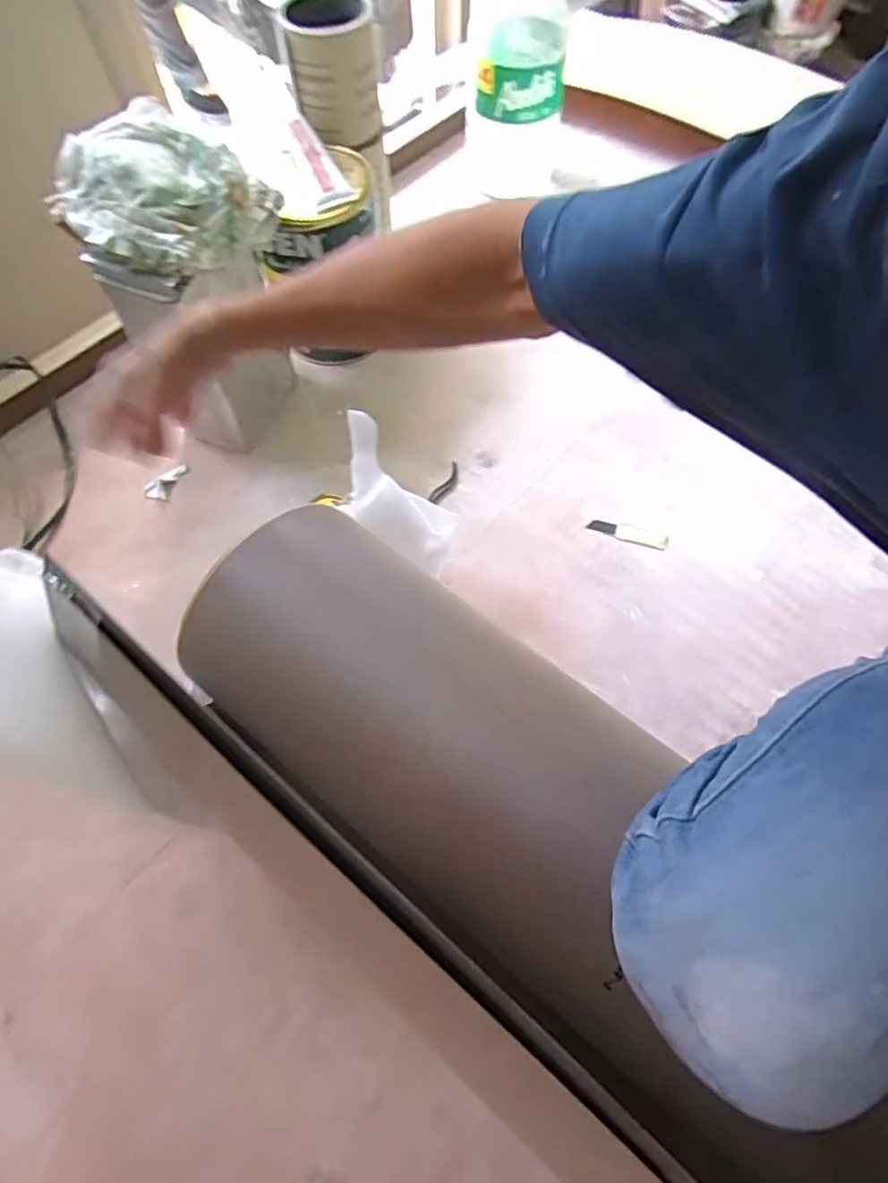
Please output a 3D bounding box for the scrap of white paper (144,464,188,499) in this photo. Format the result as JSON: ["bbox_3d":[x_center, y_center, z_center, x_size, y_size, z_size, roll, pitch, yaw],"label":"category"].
[{"bbox_3d":[-0.365,-0.144,0.773,0.028,0.008,0.063,42,72,16],"label":"scrap of white paper"}]

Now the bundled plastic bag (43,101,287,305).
[{"bbox_3d":[-0.283,-0.393,0.590,0.137,0.094,0.186,30,69,13],"label":"bundled plastic bag"}]

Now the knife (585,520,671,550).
[{"bbox_3d":[0.234,-0.075,0.748,0.101,0.005,0.023,17,67,7],"label":"knife"}]

